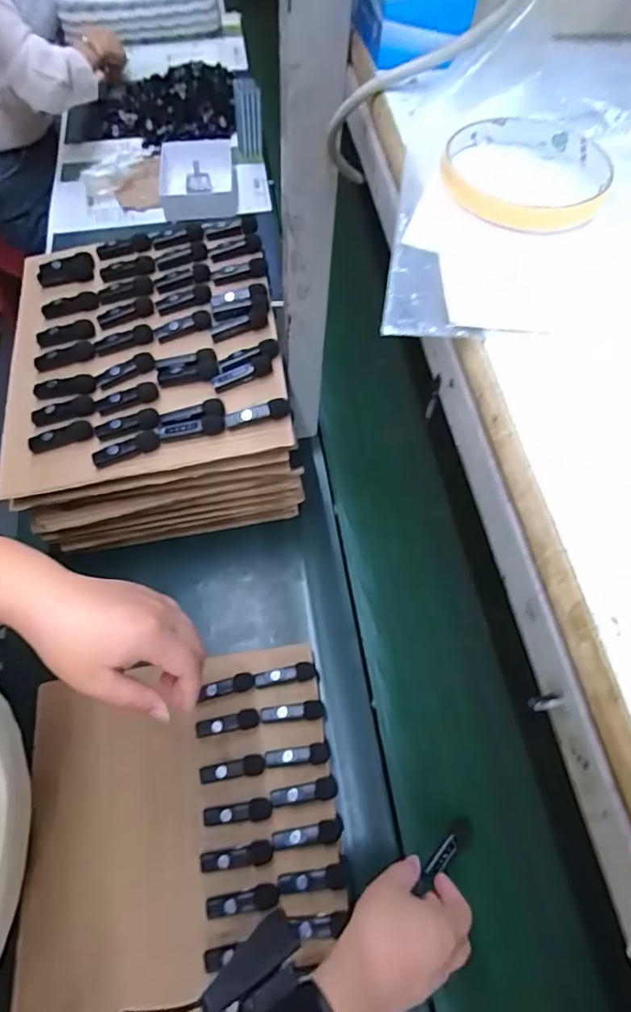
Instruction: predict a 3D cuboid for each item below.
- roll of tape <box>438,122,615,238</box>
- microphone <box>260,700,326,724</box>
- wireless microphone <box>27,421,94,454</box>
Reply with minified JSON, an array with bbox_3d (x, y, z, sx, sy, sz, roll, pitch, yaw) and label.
[{"bbox_3d":[0.104,-0.165,0.253,0.082,0.013,0.078,1,63,-3],"label":"roll of tape"},{"bbox_3d":[-0.023,0.215,0.536,0.066,0.008,0.018,-5,64,-5],"label":"microphone"},{"bbox_3d":[-0.260,-0.071,0.528,0.064,0.013,0.019,-13,65,-9],"label":"wireless microphone"}]

